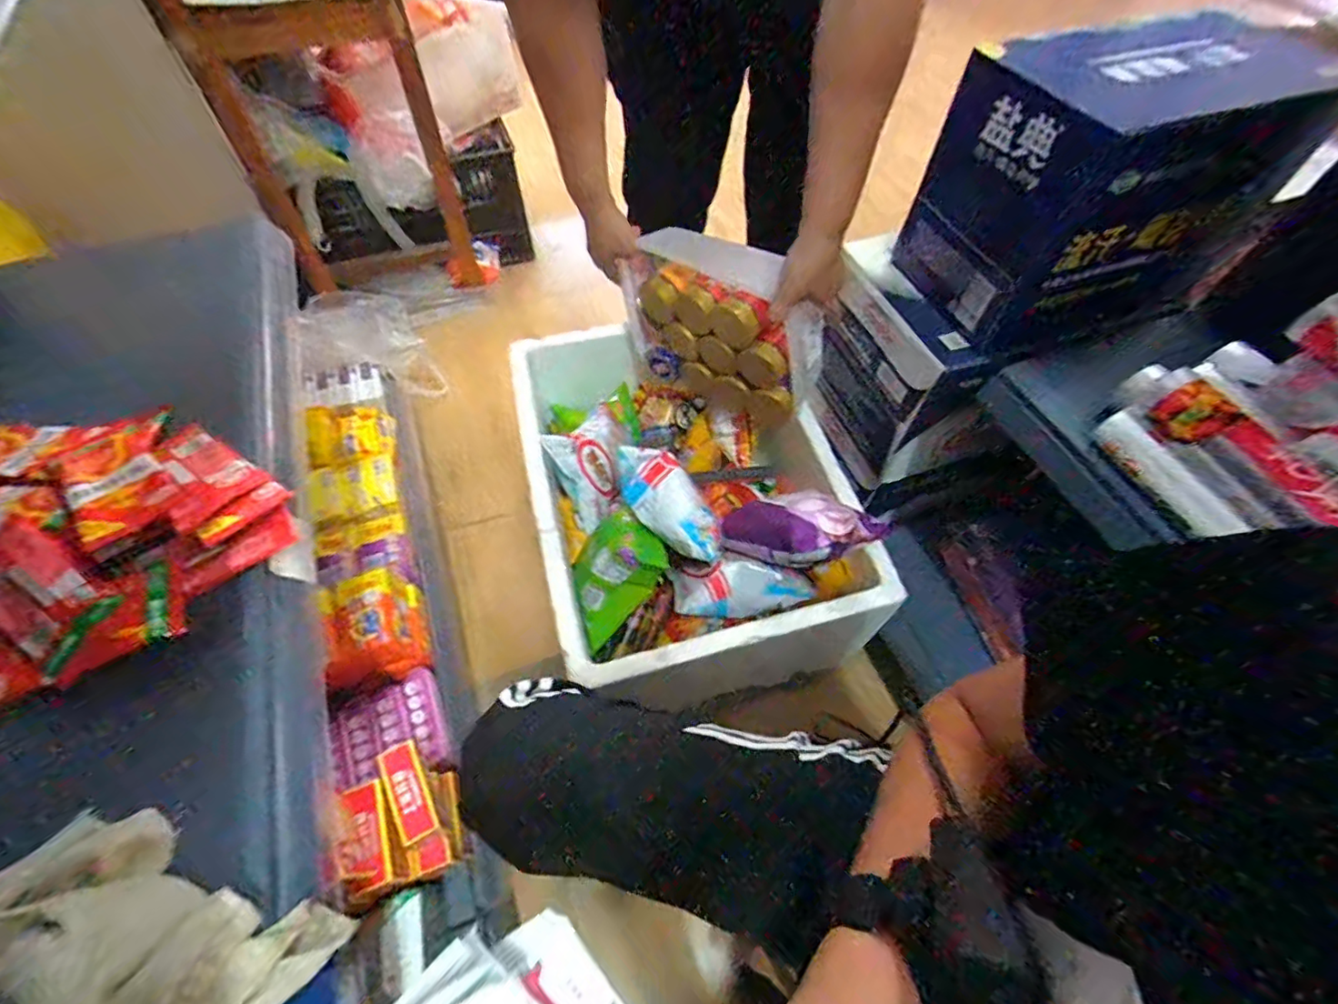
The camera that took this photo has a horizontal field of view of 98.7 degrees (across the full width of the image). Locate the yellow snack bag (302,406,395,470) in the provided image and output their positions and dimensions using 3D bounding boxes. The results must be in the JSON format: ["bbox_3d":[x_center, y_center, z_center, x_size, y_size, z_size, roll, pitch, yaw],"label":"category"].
[{"bbox_3d":[-0.522,-0.112,0.934,0.122,0.025,0.103,-12,57,-10],"label":"yellow snack bag"}]

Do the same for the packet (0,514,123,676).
[{"bbox_3d":[-0.528,0.071,0.477,0.153,0.028,0.069,29,60,16],"label":"packet"}]

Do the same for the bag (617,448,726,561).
[{"bbox_3d":[0.005,0.001,0.718,0.078,0.040,0.166,-37,81,-23],"label":"bag"}]

